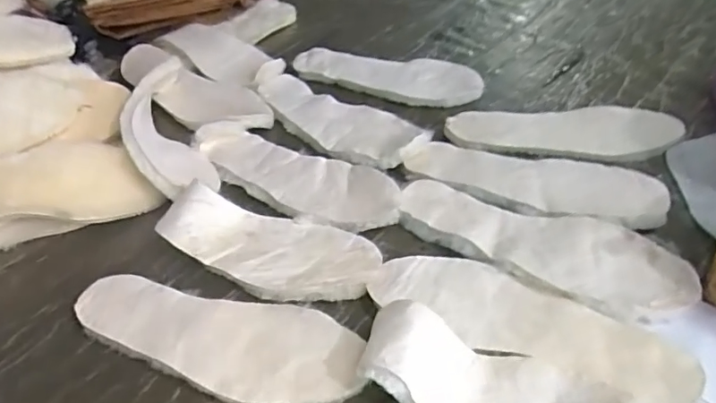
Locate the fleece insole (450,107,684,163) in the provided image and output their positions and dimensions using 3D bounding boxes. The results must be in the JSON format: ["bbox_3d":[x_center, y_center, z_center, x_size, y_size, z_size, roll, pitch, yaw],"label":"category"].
[{"bbox_3d":[0.248,-0.090,0.647,0.268,0.015,0.087,5,44,10],"label":"fleece insole"}]

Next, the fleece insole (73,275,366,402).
[{"bbox_3d":[-0.128,0.118,0.462,0.263,0.009,0.091,7,44,11],"label":"fleece insole"}]

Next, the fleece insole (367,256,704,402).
[{"bbox_3d":[0.143,0.098,0.459,0.263,0.009,0.088,16,47,21],"label":"fleece insole"}]

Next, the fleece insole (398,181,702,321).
[{"bbox_3d":[0.169,0.040,0.512,0.274,0.014,0.096,16,47,20],"label":"fleece insole"}]

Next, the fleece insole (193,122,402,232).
[{"bbox_3d":[-0.080,-0.033,0.610,0.273,0.018,0.098,17,47,21],"label":"fleece insole"}]

